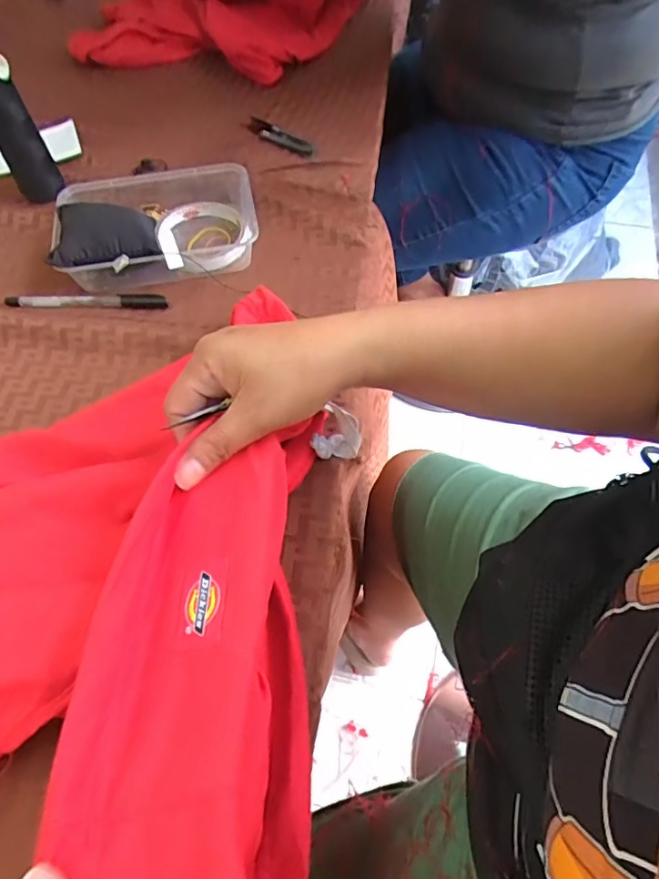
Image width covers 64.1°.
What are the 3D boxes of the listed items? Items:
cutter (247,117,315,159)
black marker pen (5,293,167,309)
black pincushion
[{"bbox_3d":[-0.055,-0.333,0.580,0.091,0.010,0.019,34,67,20],"label":"cutter"},{"bbox_3d":[-0.209,-0.120,0.454,0.138,0.007,0.013,0,58,2],"label":"black marker pen"},{"bbox_3d":[-0.189,-0.179,0.450,0.084,0.024,0.079,-5,63,-6],"label":"black pincushion"}]

